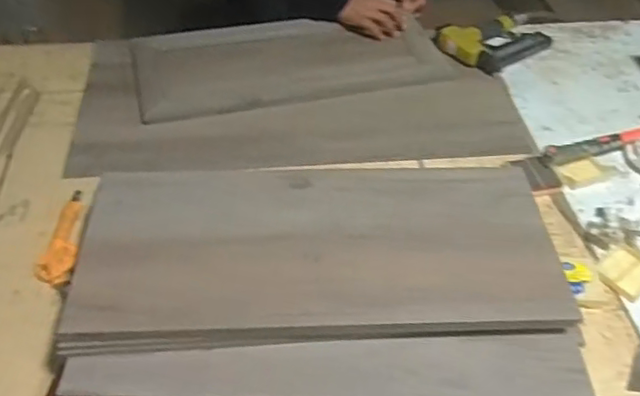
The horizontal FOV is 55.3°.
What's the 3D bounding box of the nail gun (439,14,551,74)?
[{"bbox_3d":[0.342,-0.306,1.166,0.250,0.062,0.115,-30,55,-28],"label":"nail gun"}]

